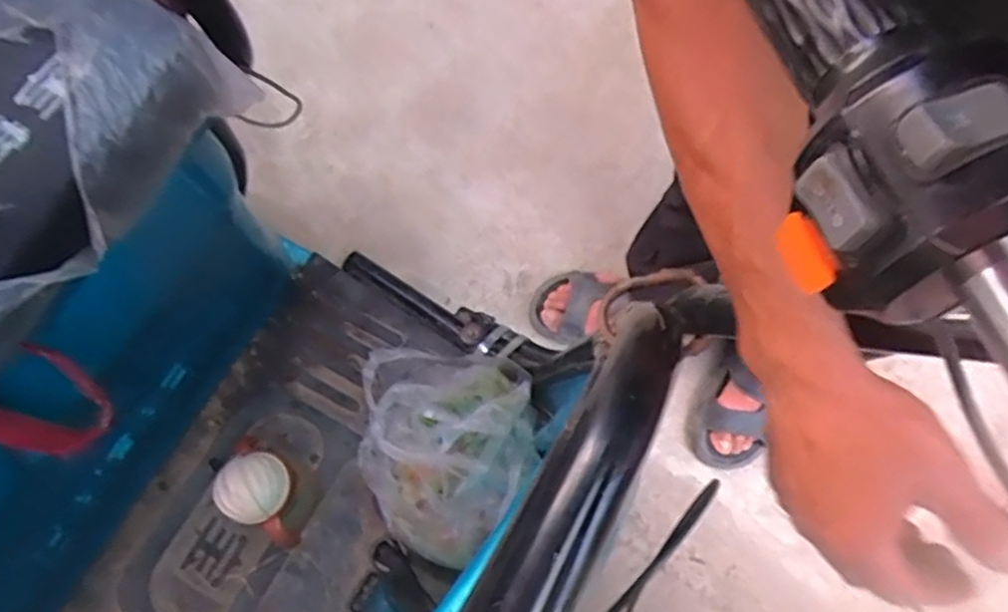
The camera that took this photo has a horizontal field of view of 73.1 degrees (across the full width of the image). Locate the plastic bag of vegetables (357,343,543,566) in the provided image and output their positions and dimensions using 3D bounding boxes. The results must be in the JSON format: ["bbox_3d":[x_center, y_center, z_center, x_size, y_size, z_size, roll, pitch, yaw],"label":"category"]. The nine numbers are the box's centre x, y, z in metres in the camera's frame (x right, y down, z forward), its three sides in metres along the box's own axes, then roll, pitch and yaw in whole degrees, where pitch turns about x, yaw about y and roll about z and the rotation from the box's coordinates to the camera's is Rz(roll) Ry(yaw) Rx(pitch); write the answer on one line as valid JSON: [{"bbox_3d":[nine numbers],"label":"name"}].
[{"bbox_3d":[-0.066,0.154,0.775,0.193,0.129,0.237,-2,71,-3],"label":"plastic bag of vegetables"}]

